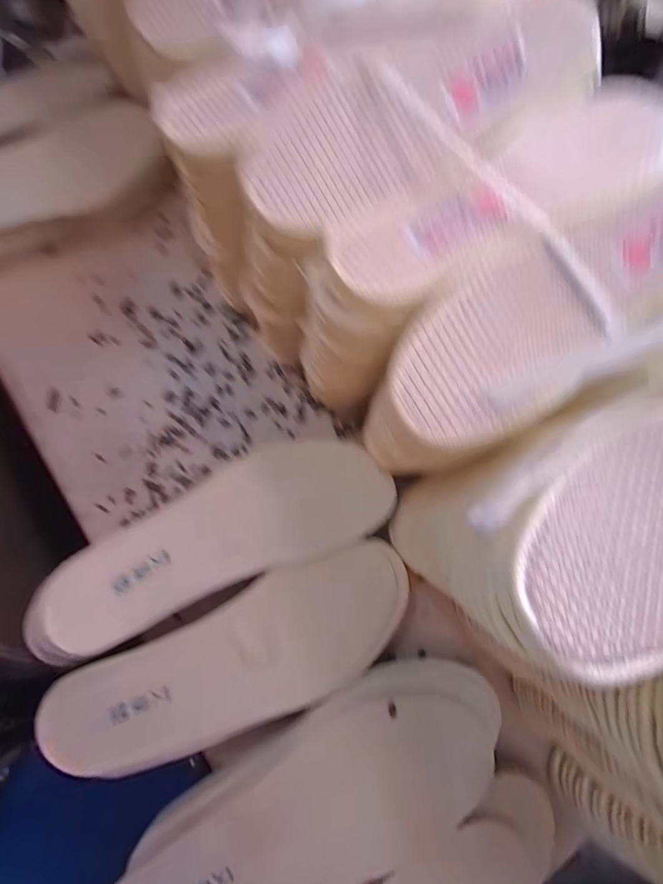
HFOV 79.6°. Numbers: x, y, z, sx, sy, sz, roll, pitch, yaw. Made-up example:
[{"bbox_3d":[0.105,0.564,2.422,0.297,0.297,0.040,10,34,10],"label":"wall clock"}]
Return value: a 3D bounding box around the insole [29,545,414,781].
[{"bbox_3d":[-0.061,0.153,0.277,0.251,0.016,0.085,-25,83,-9],"label":"insole"}]

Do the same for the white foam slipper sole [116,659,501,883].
[{"bbox_3d":[-0.011,0.234,0.249,0.266,0.015,0.097,-26,77,-9],"label":"white foam slipper sole"}]

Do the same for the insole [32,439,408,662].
[{"bbox_3d":[-0.083,0.068,0.292,0.256,0.015,0.088,-24,77,-8],"label":"insole"}]

